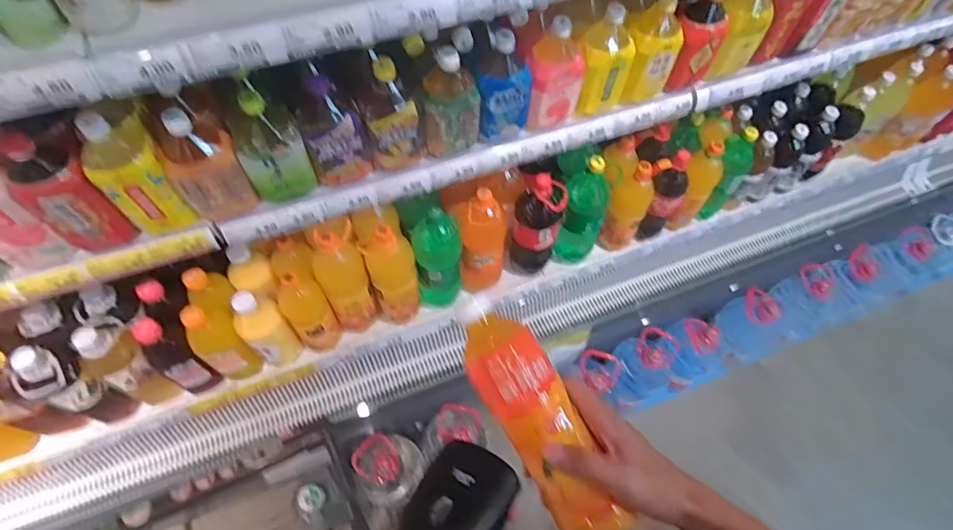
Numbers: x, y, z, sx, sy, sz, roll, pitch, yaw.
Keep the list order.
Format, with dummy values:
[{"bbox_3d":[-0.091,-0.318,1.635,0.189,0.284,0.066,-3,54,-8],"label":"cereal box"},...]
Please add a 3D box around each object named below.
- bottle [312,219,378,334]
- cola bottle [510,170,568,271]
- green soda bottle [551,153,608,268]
[{"bbox_3d":[-0.269,0.038,1.034,0.093,0.322,0.085,1,60,-2],"label":"bottle"},{"bbox_3d":[0.130,-0.075,1.117,0.102,0.305,0.096,15,61,6],"label":"cola bottle"},{"bbox_3d":[0.243,-0.117,1.153,0.102,0.324,0.092,18,61,8],"label":"green soda bottle"}]

